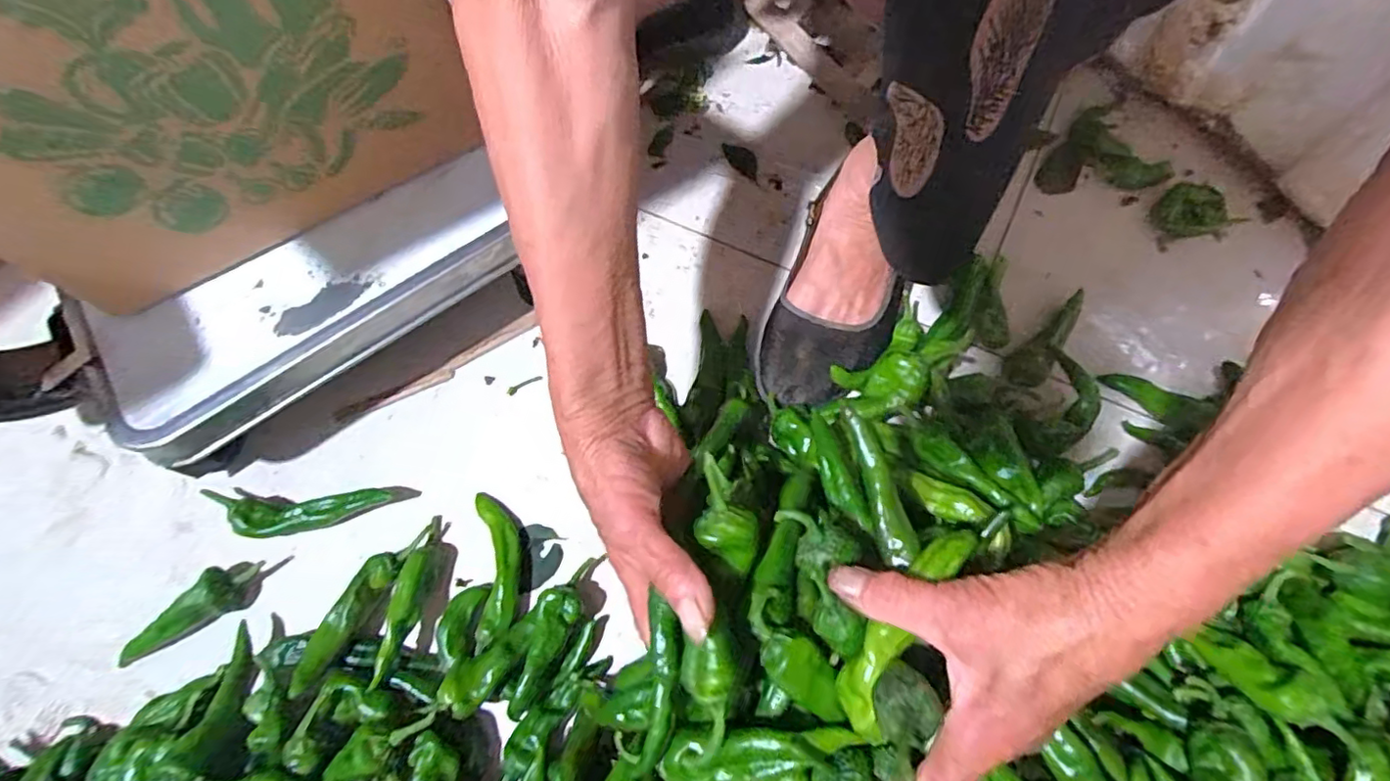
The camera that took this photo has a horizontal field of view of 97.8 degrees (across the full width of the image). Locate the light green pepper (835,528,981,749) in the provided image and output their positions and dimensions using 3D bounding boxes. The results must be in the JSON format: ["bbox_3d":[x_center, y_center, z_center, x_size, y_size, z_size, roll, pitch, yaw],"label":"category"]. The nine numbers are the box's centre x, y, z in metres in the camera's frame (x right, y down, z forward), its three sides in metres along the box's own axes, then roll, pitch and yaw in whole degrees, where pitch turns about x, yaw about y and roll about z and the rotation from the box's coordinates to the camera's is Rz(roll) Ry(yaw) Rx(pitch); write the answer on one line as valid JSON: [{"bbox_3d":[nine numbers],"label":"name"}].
[{"bbox_3d":[0.101,0.111,0.291,0.028,0.027,0.107,34,79,15],"label":"light green pepper"}]

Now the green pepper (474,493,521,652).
[{"bbox_3d":[-0.139,0.124,0.430,0.031,0.016,0.104,-10,67,-2],"label":"green pepper"}]

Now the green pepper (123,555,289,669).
[{"bbox_3d":[-0.353,0.152,0.425,0.117,0.030,0.030,-34,70,-11],"label":"green pepper"}]

